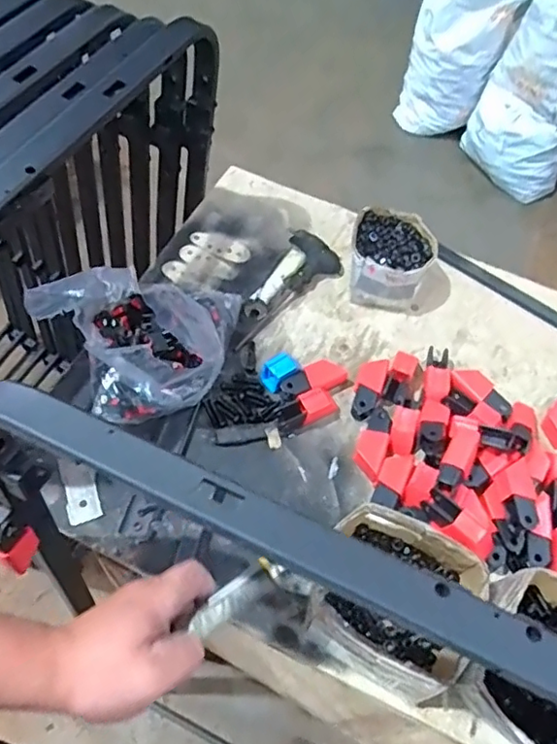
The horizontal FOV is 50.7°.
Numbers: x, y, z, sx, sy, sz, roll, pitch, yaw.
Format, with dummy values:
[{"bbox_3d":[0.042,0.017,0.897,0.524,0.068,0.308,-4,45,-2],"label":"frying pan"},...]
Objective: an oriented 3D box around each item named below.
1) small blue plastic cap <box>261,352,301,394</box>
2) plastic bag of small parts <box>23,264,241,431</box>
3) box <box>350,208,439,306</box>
[{"bbox_3d":[0.001,0.001,0.741,0.042,0.035,0.035,-29,64,-20],"label":"small blue plastic cap"},{"bbox_3d":[-0.164,-0.043,0.697,0.236,0.107,0.171,-5,58,-7],"label":"plastic bag of small parts"},{"bbox_3d":[0.155,-0.155,0.822,0.113,0.073,0.134,13,58,4],"label":"box"}]

